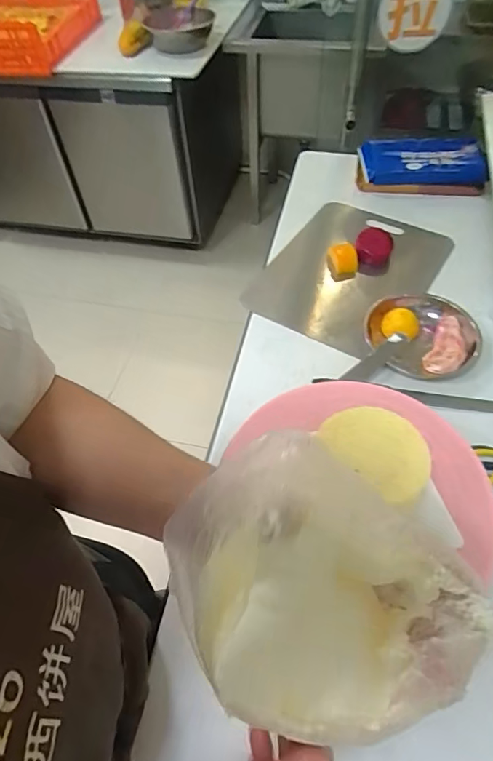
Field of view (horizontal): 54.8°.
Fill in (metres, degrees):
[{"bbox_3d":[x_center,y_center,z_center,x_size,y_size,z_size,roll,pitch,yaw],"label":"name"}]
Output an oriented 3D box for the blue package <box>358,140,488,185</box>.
[{"bbox_3d":[0.407,-0.505,1.115,0.277,0.067,0.121,-1,52,2],"label":"blue package"}]

